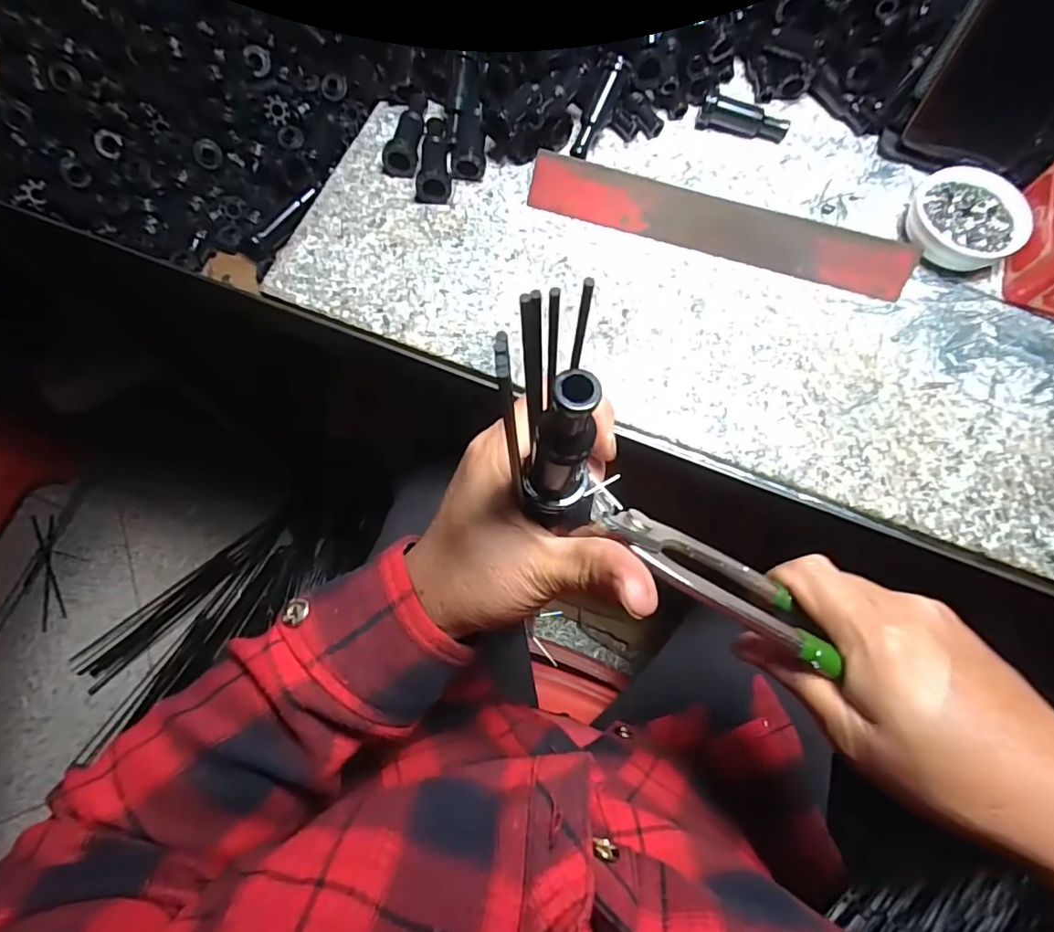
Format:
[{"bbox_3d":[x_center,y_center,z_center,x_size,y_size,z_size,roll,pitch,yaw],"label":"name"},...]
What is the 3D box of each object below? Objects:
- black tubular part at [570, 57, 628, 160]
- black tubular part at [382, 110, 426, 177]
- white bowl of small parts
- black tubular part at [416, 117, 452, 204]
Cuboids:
[{"bbox_3d":[0.050,-0.252,0.393,0.017,0.015,0.066,28,100,8],"label":"black tubular part"},{"bbox_3d":[-0.086,-0.231,0.394,0.024,0.018,0.052,7,72,2],"label":"black tubular part"},{"bbox_3d":[0.295,-0.165,0.378,0.071,0.024,0.071,0,72,0],"label":"white bowl of small parts"},{"bbox_3d":[-0.065,-0.220,0.389,0.023,0.023,0.076,-2,72,-1],"label":"black tubular part"}]

